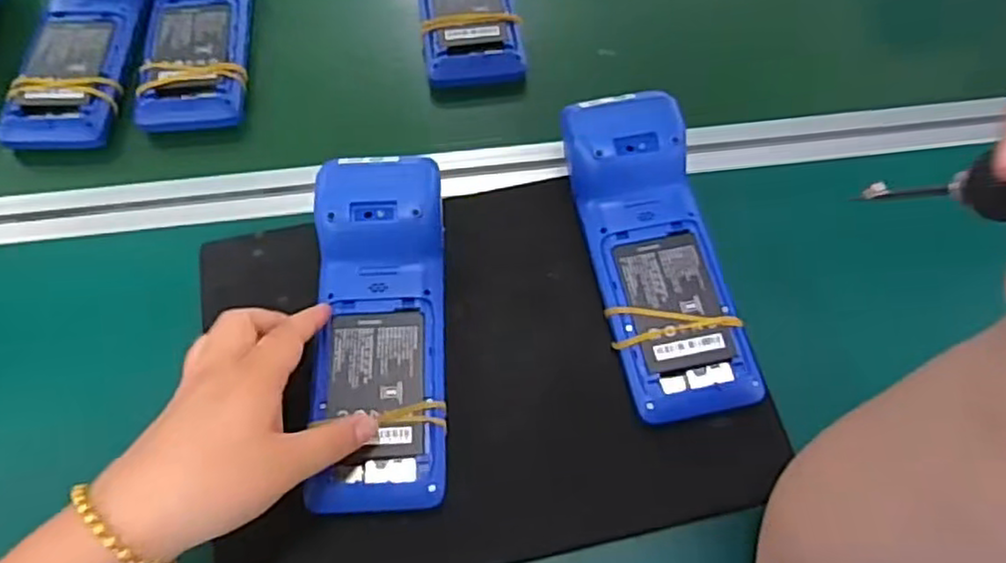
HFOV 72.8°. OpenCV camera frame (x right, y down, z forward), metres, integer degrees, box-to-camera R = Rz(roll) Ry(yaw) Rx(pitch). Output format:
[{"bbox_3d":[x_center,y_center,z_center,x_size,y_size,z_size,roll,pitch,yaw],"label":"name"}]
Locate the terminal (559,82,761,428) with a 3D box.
[{"bbox_3d":[0.101,-0.022,0.449,0.084,0.047,0.221,-11,65,-5],"label":"terminal"}]

